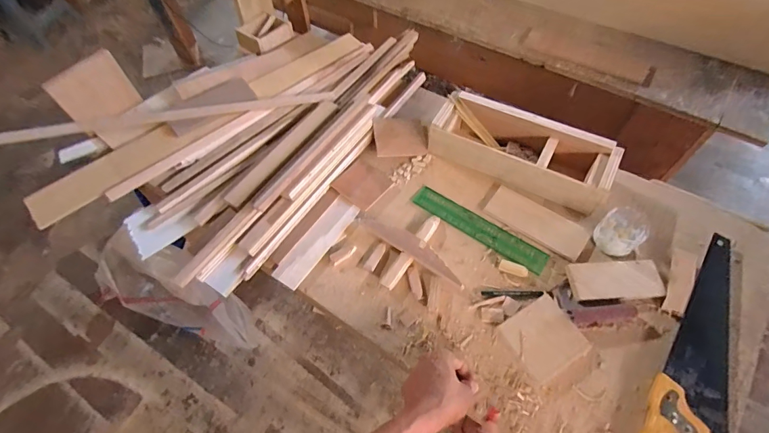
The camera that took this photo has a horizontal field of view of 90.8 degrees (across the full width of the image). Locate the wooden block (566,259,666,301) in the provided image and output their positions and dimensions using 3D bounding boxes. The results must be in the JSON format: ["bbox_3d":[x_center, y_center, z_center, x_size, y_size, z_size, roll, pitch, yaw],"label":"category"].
[{"bbox_3d":[0.365,0.101,0.602,0.139,0.016,0.062,-3,59,2],"label":"wooden block"}]

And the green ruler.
[{"bbox_3d":[0.165,0.020,0.668,0.247,0.007,0.046,32,68,18],"label":"green ruler"}]

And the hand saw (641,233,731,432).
[{"bbox_3d":[0.451,0.200,0.539,0.098,0.031,0.394,25,64,17],"label":"hand saw"}]

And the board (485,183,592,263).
[{"bbox_3d":[0.266,0.008,0.665,0.170,0.008,0.069,32,66,20],"label":"board"}]

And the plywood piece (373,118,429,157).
[{"bbox_3d":[0.031,-0.162,0.766,0.101,0.005,0.093,-3,63,-13],"label":"plywood piece"}]

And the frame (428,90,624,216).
[{"bbox_3d":[0.250,-0.124,0.703,0.316,0.076,0.124,26,64,18],"label":"frame"}]

